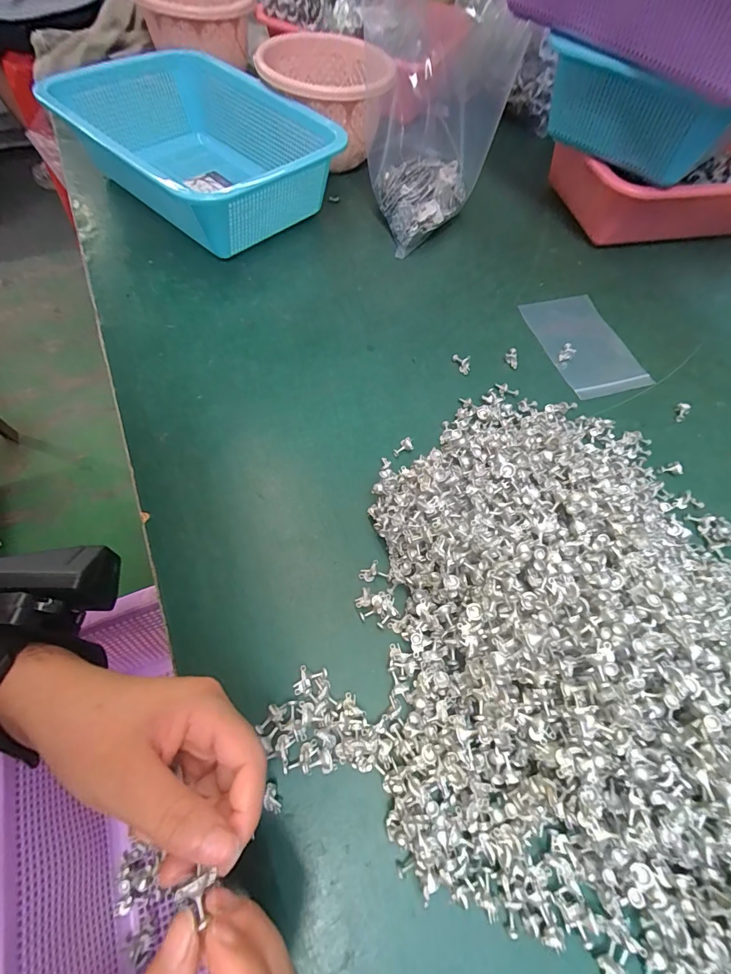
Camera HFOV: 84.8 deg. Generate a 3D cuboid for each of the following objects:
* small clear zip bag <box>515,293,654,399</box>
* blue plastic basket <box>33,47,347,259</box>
[{"bbox_3d":[0.211,-0.137,0.385,0.083,0.010,0.121,-14,64,-10],"label":"small clear zip bag"},{"bbox_3d":[-0.156,-0.332,0.405,0.237,0.109,0.193,41,67,17],"label":"blue plastic basket"}]

